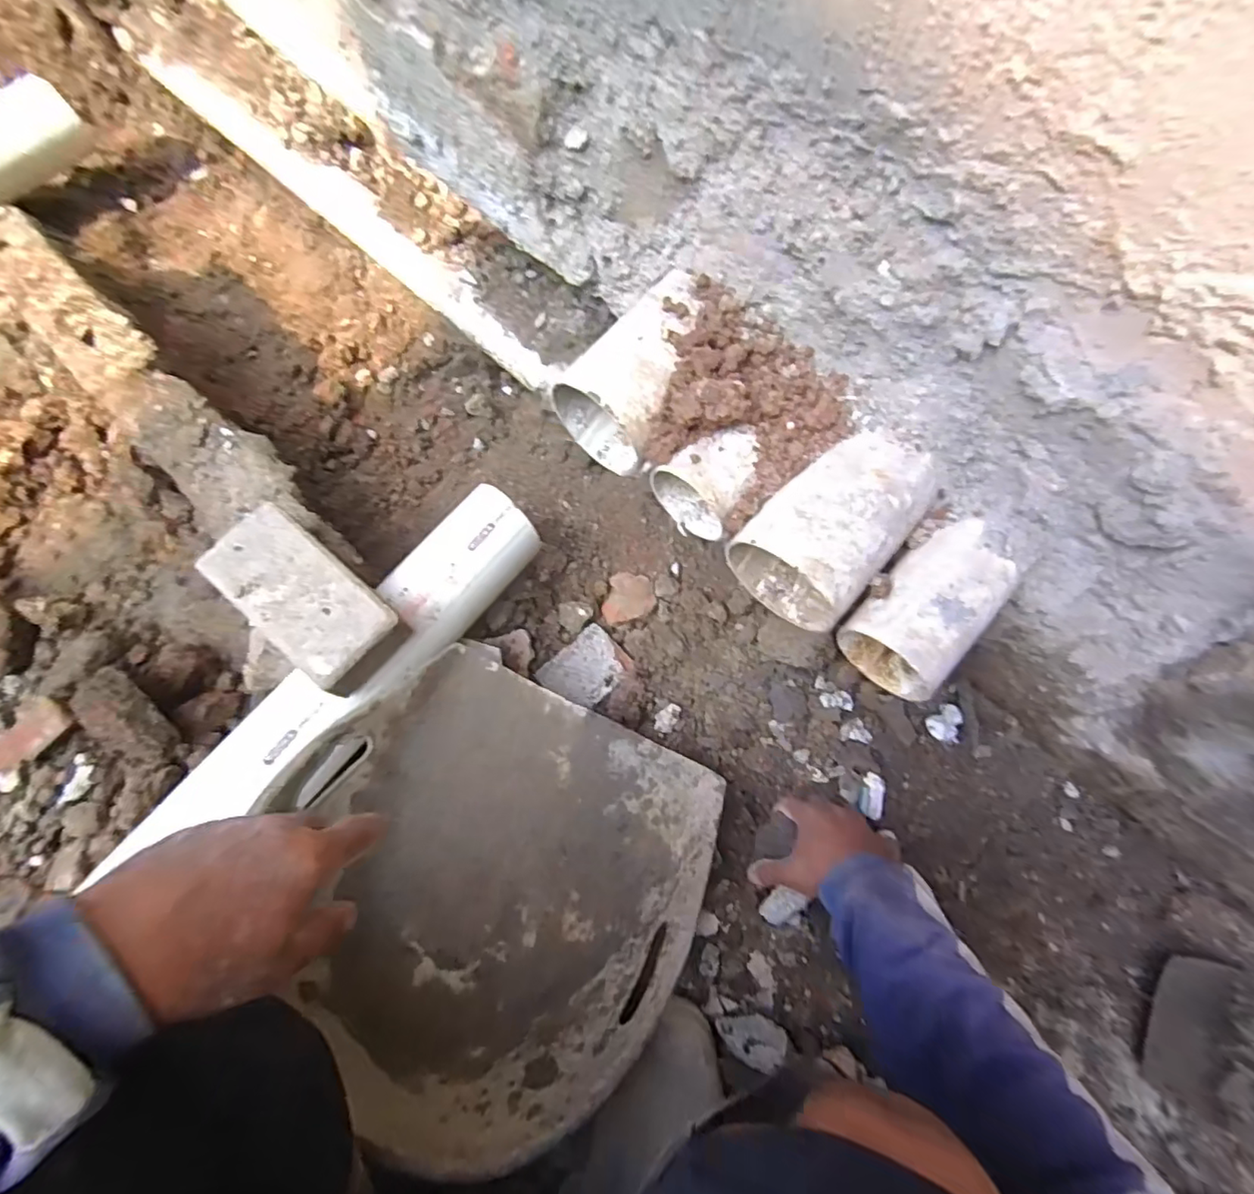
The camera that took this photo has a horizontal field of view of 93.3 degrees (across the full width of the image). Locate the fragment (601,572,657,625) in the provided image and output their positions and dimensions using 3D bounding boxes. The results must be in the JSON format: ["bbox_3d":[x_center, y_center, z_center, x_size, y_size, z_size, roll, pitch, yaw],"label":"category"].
[{"bbox_3d":[0.001,0.001,0.832,0.078,0.017,0.074,5,79,27],"label":"fragment"}]

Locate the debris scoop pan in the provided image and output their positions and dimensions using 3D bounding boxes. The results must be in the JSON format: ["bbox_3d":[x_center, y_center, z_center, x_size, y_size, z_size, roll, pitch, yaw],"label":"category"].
[{"bbox_3d":[-0.135,0.242,0.548,0.382,0.189,0.339,26,73,7],"label":"debris scoop pan"}]

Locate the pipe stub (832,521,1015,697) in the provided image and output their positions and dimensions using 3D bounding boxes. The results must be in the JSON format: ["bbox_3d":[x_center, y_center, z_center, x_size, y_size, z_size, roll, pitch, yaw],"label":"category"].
[{"bbox_3d":[0.269,0.012,0.534,0.086,0.094,0.131,43,76,12],"label":"pipe stub"}]

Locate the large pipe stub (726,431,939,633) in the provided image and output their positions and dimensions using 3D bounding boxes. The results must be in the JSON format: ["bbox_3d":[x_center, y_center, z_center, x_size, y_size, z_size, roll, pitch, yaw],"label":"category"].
[{"bbox_3d":[0.186,-0.062,0.539,0.108,0.113,0.151,41,76,11],"label":"large pipe stub"}]

